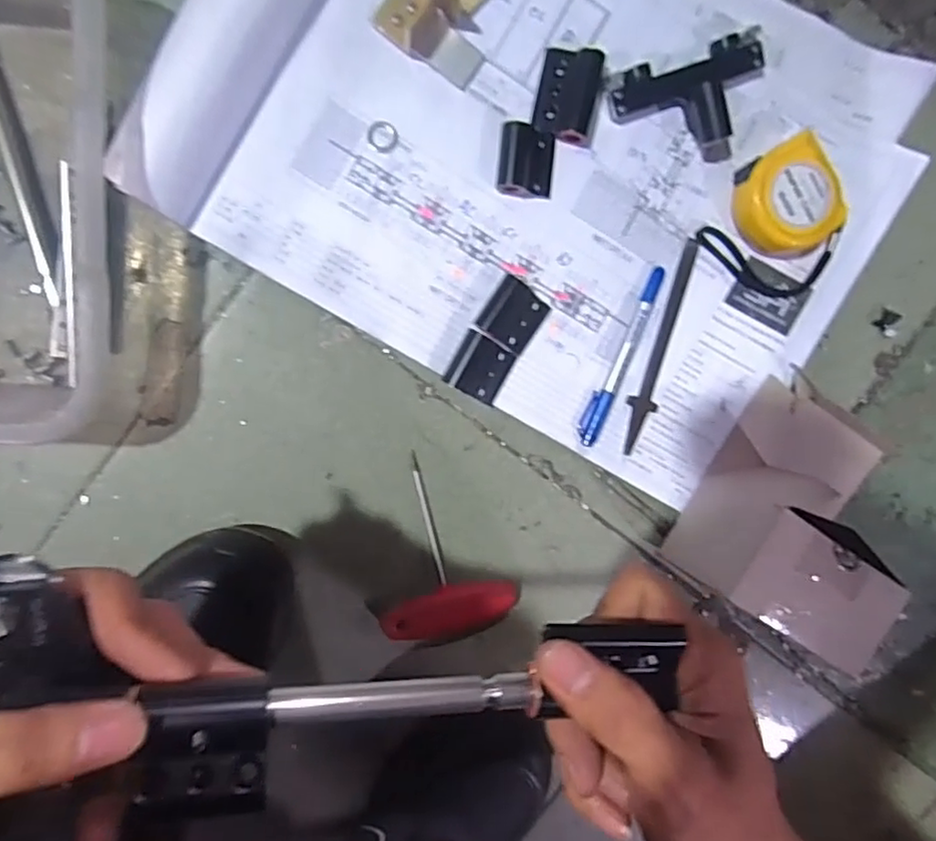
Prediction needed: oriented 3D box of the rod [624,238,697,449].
[{"bbox_3d":[0.135,-0.052,0.456,0.020,0.004,0.154,12,95,-8],"label":"rod"}]

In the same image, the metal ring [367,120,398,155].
[{"bbox_3d":[-0.055,-0.183,0.413,0.020,0.004,0.020,-1,96,-7],"label":"metal ring"}]

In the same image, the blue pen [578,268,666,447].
[{"bbox_3d":[0.106,-0.044,0.441,0.014,0.008,0.129,23,93,-9],"label":"blue pen"}]

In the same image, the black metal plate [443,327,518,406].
[{"bbox_3d":[0.009,-0.035,0.429,0.037,0.011,0.040,27,93,-9],"label":"black metal plate"}]

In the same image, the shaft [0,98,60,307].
[{"bbox_3d":[-0.274,-0.151,0.385,0.011,0.009,0.163,-13,98,-5],"label":"shaft"}]

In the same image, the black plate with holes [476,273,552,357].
[{"bbox_3d":[0.031,-0.070,0.427,0.037,0.013,0.042,35,92,-9],"label":"black plate with holes"}]

